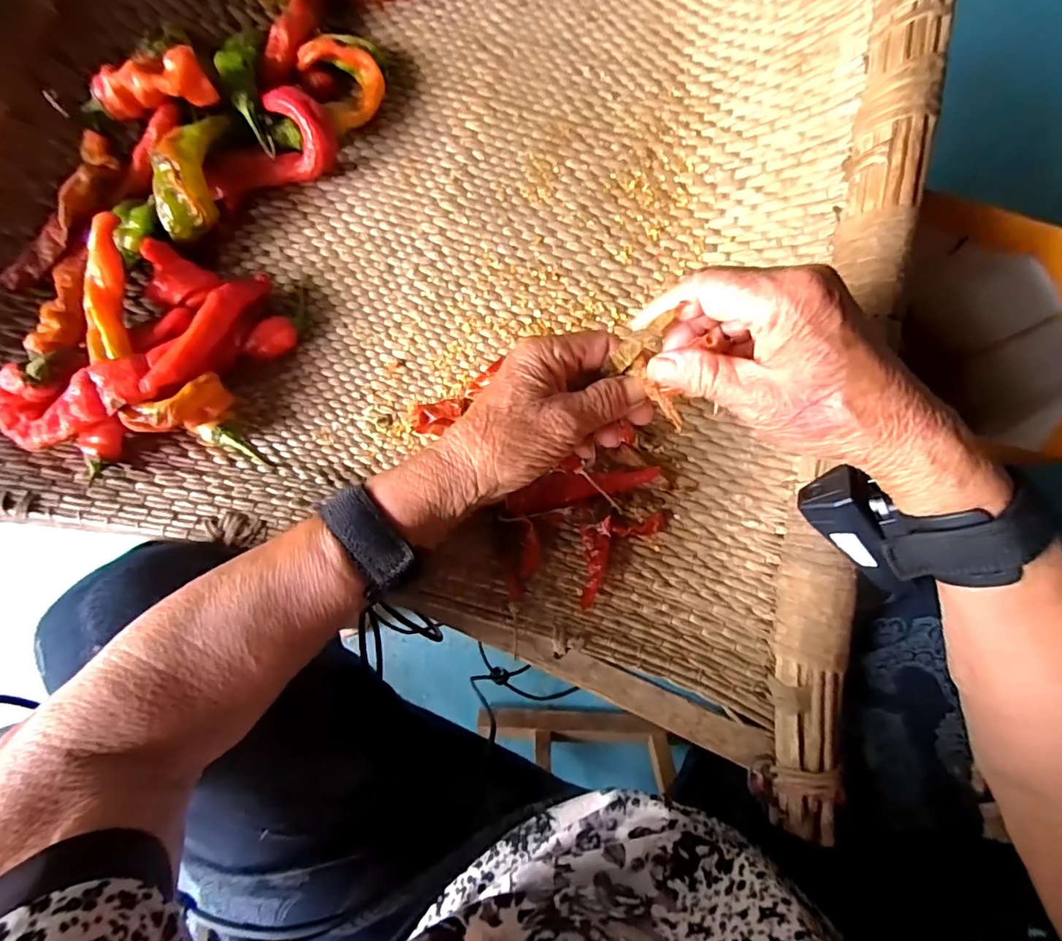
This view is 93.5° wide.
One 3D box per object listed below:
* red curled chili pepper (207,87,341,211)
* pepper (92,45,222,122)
[{"bbox_3d":[-0.190,-0.235,0.366,0.095,0.047,0.047,-19,81,-2],"label":"red curled chili pepper"},{"bbox_3d":[-0.248,-0.253,0.328,0.069,0.023,0.024,-12,81,-1],"label":"pepper"}]

